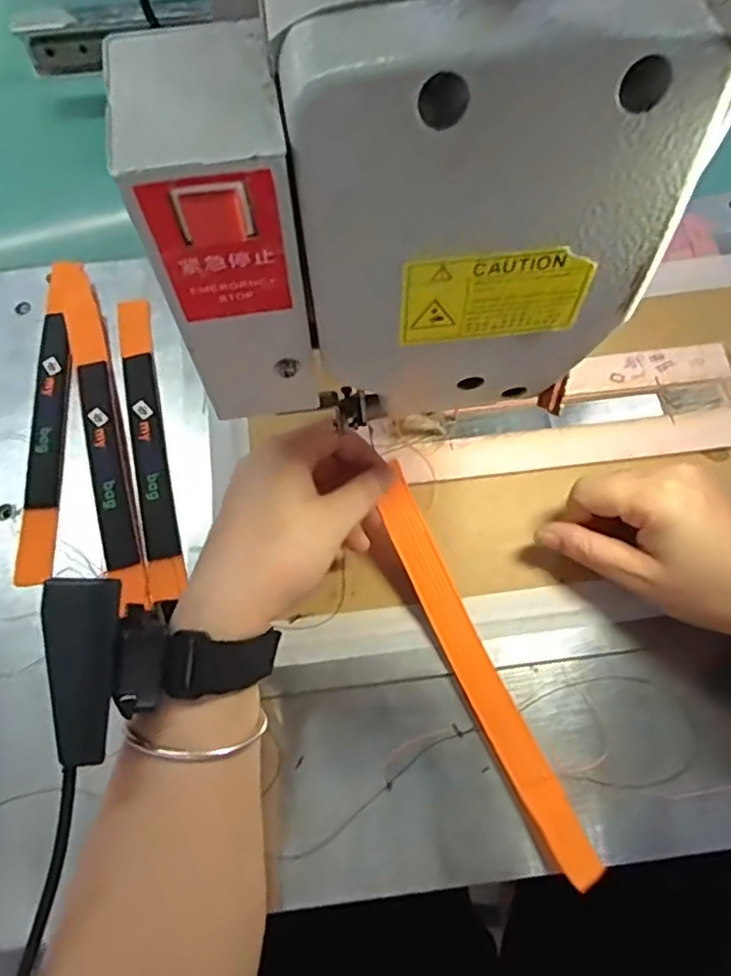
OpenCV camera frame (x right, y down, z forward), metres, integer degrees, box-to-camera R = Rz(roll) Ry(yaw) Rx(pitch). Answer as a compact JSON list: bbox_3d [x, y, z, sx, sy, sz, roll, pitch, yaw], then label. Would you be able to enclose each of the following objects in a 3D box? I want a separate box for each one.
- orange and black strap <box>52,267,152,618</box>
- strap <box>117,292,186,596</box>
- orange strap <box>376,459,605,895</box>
[{"bbox_3d":[-0.163,-0.043,0.401,0.022,0.010,0.240,-17,69,-6],"label":"orange and black strap"},{"bbox_3d":[-0.130,-0.028,0.395,0.019,0.007,0.197,-12,68,-4],"label":"strap"},{"bbox_3d":[0.057,0.091,0.332,0.021,0.019,0.210,-24,77,-9],"label":"orange strap"}]

